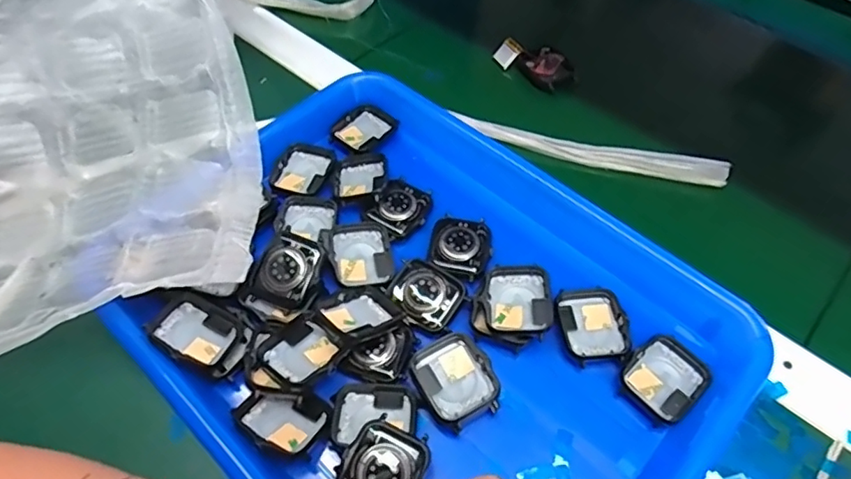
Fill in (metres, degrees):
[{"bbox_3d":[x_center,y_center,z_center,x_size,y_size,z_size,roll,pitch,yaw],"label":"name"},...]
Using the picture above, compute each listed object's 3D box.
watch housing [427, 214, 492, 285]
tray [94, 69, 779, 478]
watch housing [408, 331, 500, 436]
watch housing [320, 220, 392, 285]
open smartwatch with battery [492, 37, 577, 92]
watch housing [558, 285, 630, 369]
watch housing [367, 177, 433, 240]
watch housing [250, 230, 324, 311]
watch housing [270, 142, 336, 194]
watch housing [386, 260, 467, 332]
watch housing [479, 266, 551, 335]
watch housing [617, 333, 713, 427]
[{"bbox_3d":[0.022,0.005,0.352,0.038,0.007,0.043,12,56,10],"label":"watch housing"},{"bbox_3d":[-0.004,0.037,0.328,0.325,0.035,0.264,38,64,25],"label":"tray"},{"bbox_3d":[0.016,0.074,0.298,0.039,0.009,0.046,-26,58,-16],"label":"watch housing"},{"bbox_3d":[-0.042,0.007,0.348,0.037,0.014,0.043,-16,56,-10],"label":"watch housing"},{"bbox_3d":[0.094,-0.149,0.471,0.065,0.013,0.037,39,64,25],"label":"open smartwatch with battery"},{"bbox_3d":[0.096,0.048,0.323,0.037,0.008,0.044,-6,55,-3],"label":"watch housing"},{"bbox_3d":[-0.016,-0.021,0.366,0.033,0.010,0.042,27,62,13],"label":"watch housing"},{"bbox_3d":[-0.082,0.018,0.330,0.036,0.007,0.041,20,80,8],"label":"watch housing"},{"bbox_3d":[-0.085,-0.050,0.397,0.037,0.009,0.042,14,56,11],"label":"watch housing"},{"bbox_3d":[0.000,0.032,0.328,0.041,0.009,0.035,30,61,21],"label":"watch housing"},{"bbox_3d":[0.052,0.035,0.324,0.038,0.011,0.043,2,55,3],"label":"watch housing"},{"bbox_3d":[0.130,0.075,0.305,0.043,0.009,0.038,-38,62,-22],"label":"watch housing"}]

